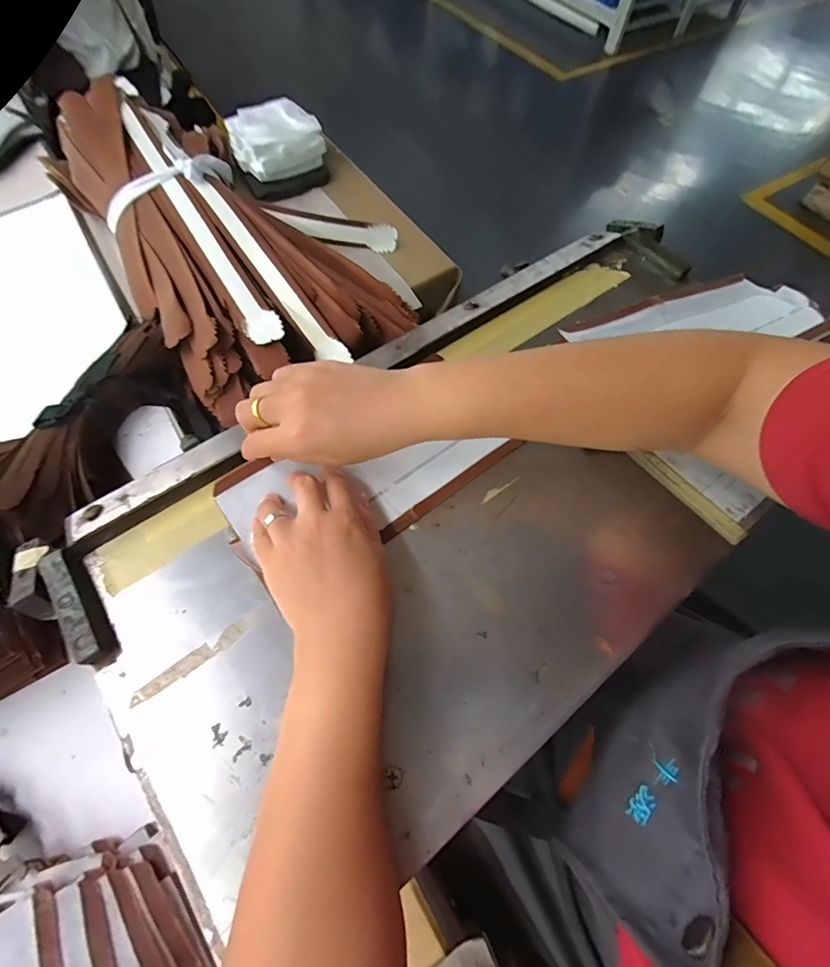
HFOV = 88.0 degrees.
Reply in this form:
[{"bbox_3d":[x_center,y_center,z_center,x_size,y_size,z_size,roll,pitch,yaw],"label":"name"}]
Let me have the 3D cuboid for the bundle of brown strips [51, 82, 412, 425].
[{"bbox_3d":[-0.246,-0.378,0.600,0.350,0.101,0.594,-32,69,-17],"label":"bundle of brown strips"}]

